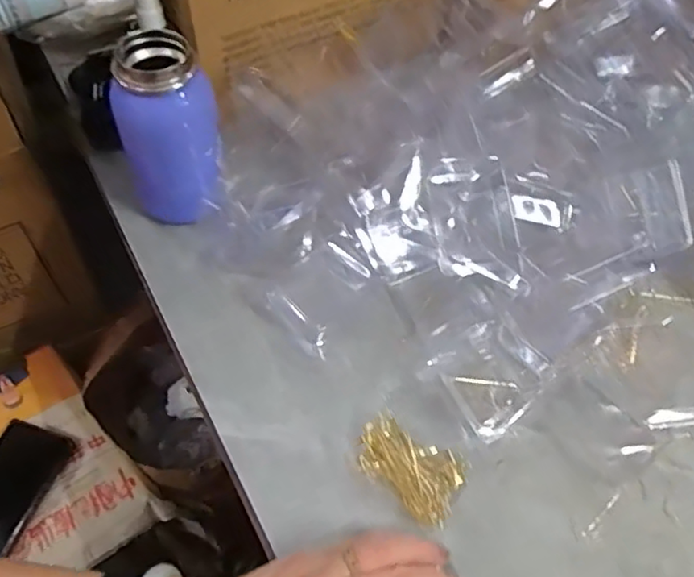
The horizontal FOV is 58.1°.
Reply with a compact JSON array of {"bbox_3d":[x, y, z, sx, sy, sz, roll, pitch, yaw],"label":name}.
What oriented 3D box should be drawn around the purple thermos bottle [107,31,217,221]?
[{"bbox_3d":[-0.136,-0.116,0.483,0.068,0.138,0.062,-12,57,-11],"label":"purple thermos bottle"}]

